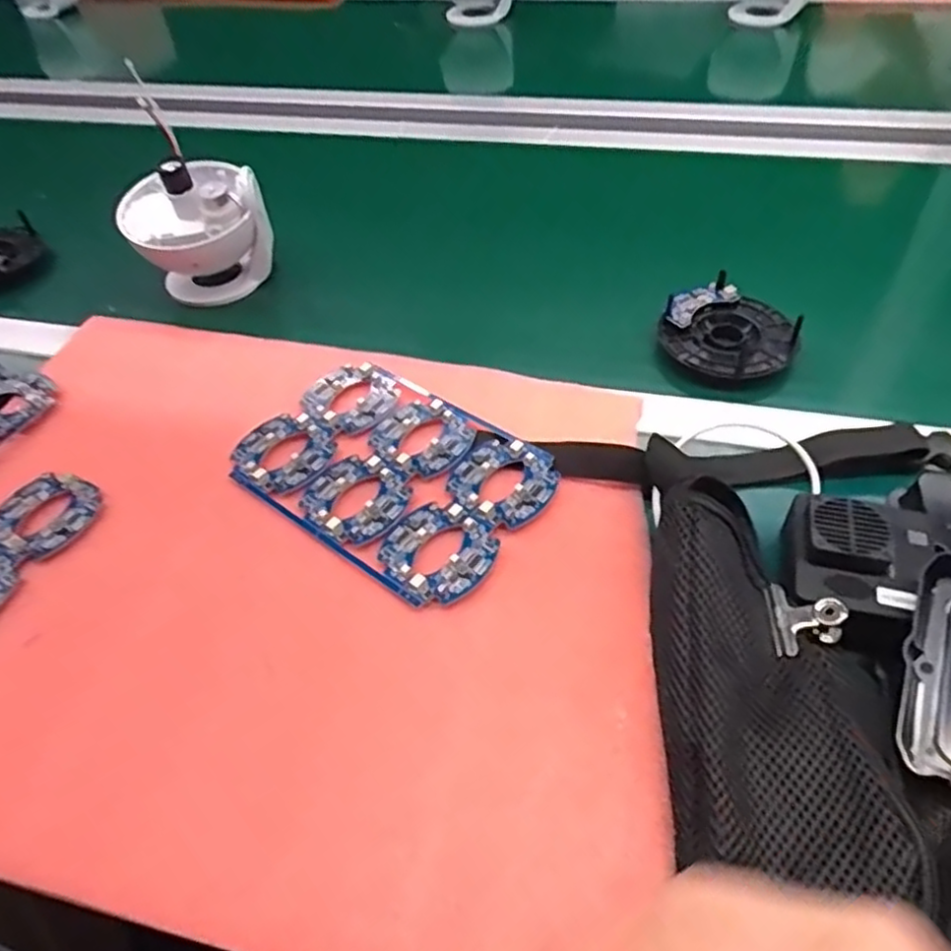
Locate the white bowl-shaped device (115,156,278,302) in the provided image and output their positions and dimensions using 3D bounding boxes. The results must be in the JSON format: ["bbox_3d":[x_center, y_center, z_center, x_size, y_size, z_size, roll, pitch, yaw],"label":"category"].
[{"bbox_3d":[-0.250,-0.221,0.634,0.117,0.110,0.104,-23,51,-14],"label":"white bowl-shaped device"}]

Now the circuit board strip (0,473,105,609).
[{"bbox_3d":[-0.304,0.049,0.443,0.065,0.011,0.126,21,54,21],"label":"circuit board strip"}]

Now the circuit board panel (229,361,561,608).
[{"bbox_3d":[-0.057,-0.005,0.467,0.199,0.007,0.135,30,59,26],"label":"circuit board panel"}]

